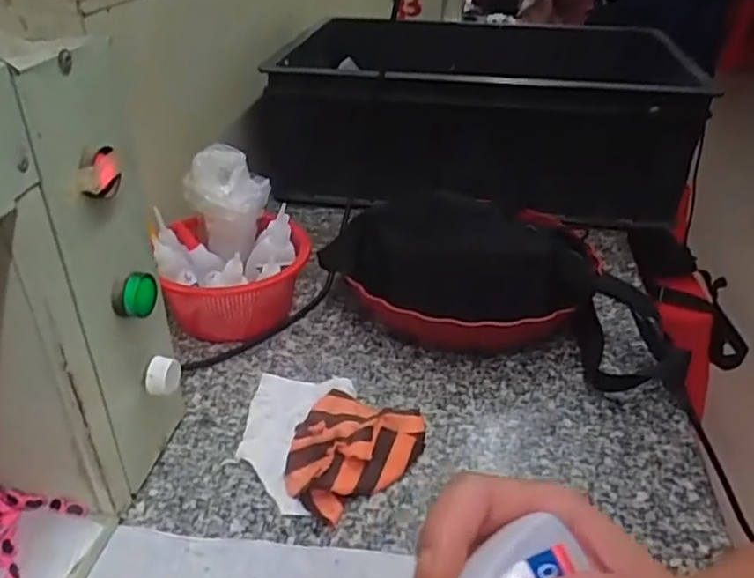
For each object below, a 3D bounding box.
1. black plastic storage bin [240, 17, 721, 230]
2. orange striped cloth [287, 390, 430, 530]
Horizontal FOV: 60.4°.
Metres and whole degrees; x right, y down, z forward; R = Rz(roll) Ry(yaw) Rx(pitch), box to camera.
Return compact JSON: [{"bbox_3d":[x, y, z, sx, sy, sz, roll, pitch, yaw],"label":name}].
[{"bbox_3d":[0.139,-0.260,0.905,0.521,0.163,0.380,8,33,9],"label":"black plastic storage bin"},{"bbox_3d":[-0.023,0.112,0.470,0.087,0.025,0.104,24,39,31],"label":"orange striped cloth"}]

